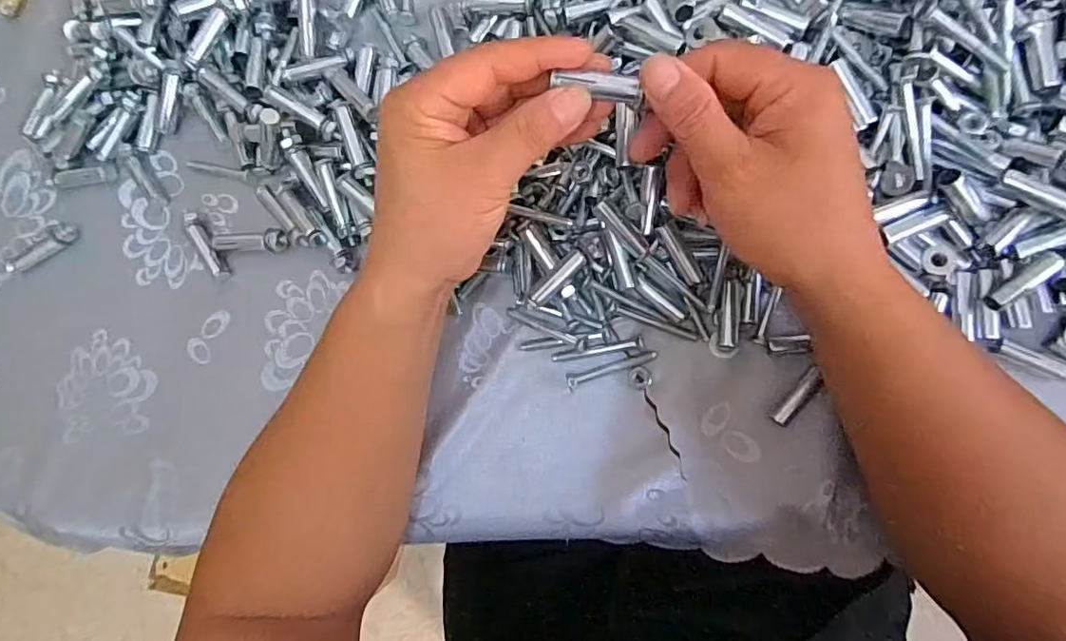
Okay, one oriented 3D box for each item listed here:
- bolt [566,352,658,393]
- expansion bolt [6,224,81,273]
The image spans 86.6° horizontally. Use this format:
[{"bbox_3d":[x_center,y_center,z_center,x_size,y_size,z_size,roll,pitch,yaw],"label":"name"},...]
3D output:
[{"bbox_3d":[0.048,0.030,0.341,0.055,0.006,0.009,-16,83,7],"label":"bolt"},{"bbox_3d":[-0.355,-0.053,0.409,0.060,0.008,0.016,-26,82,6],"label":"expansion bolt"}]

